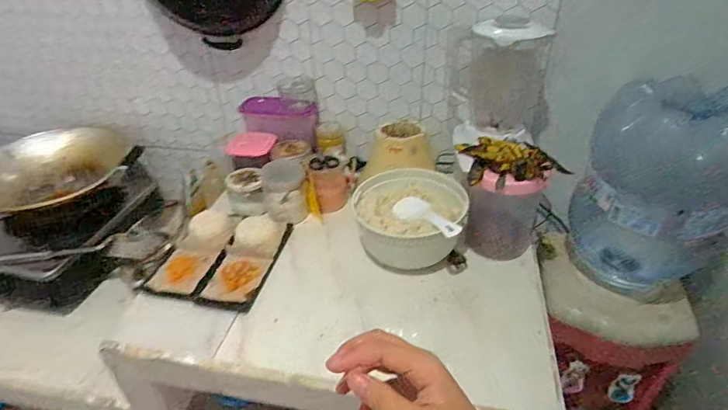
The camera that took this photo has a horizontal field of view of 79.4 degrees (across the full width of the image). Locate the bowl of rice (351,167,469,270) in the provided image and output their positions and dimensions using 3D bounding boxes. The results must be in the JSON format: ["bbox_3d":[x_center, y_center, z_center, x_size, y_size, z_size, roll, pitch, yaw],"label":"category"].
[{"bbox_3d":[0.081,0.033,0.822,0.203,0.124,0.195,10,35,15],"label":"bowl of rice"}]

